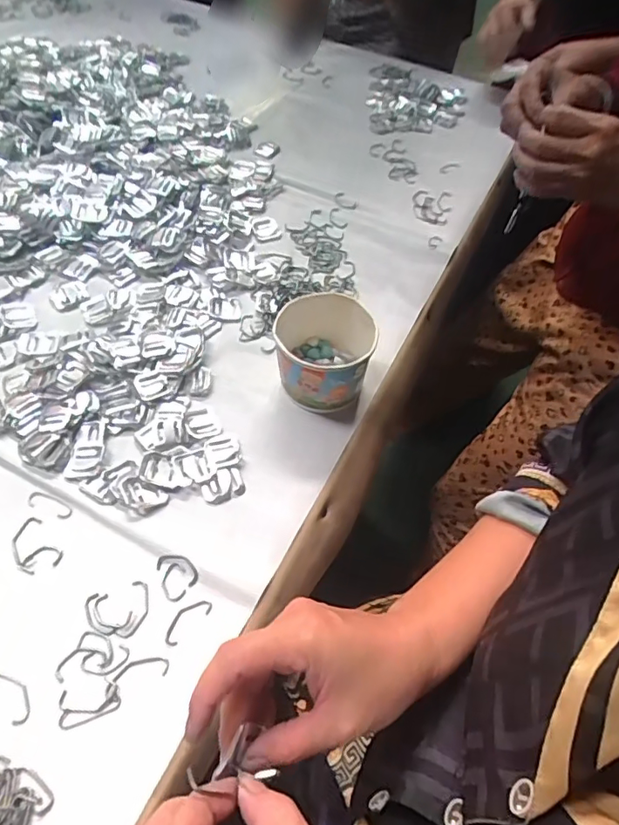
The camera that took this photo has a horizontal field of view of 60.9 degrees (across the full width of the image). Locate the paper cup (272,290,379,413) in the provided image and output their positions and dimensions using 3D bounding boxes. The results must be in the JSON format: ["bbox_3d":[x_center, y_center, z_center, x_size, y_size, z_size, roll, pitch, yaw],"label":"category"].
[{"bbox_3d":[0.015,-0.054,0.490,0.085,0.070,0.090,-1,55,-5],"label":"paper cup"}]

